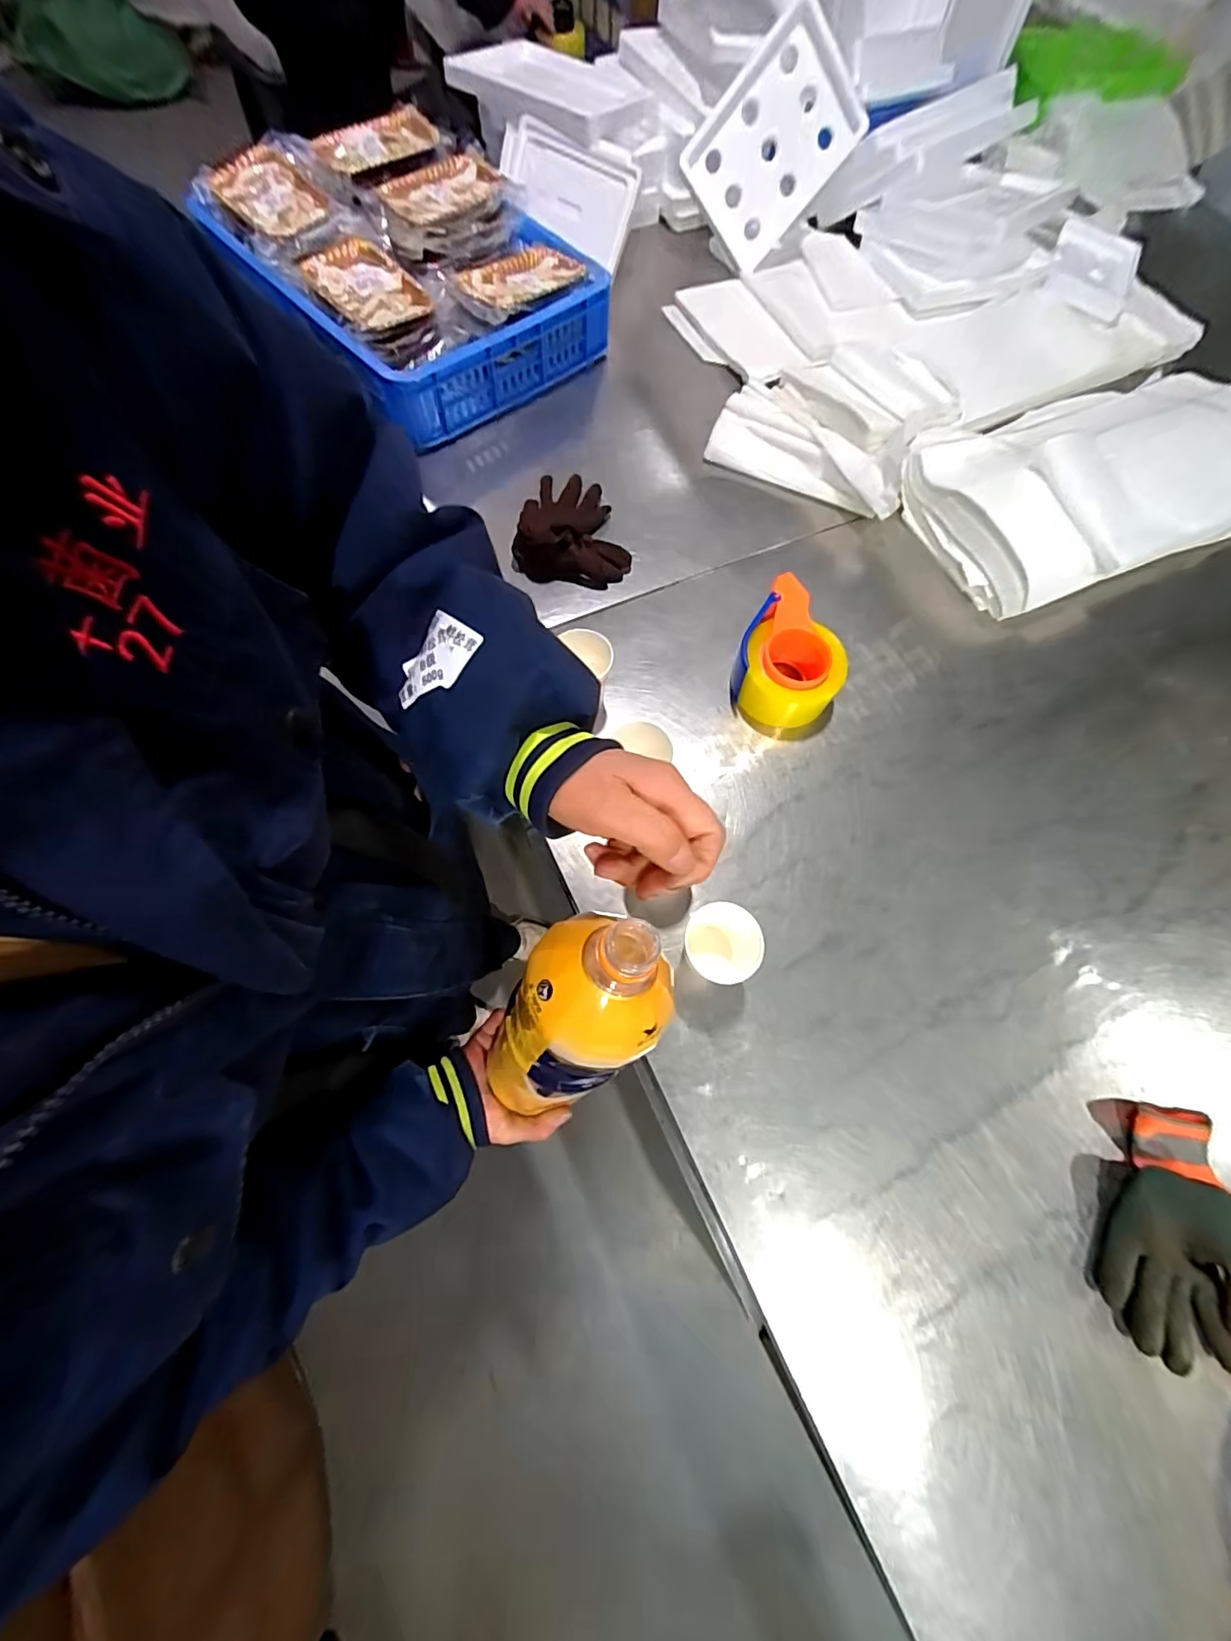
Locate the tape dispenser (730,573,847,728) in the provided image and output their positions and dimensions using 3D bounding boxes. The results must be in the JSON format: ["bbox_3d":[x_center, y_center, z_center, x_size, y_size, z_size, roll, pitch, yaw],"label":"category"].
[{"bbox_3d":[0.216,-0.207,0.668,0.122,0.073,0.170,17,70,4],"label":"tape dispenser"}]

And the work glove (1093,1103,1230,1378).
[{"bbox_3d":[0.498,0.363,0.485,0.104,0.046,0.202,17,70,4],"label":"work glove"}]

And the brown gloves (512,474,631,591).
[{"bbox_3d":[-0.074,-0.407,0.738,0.152,0.059,0.192,-16,71,-8],"label":"brown gloves"}]

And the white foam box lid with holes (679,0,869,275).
[{"bbox_3d":[0.282,-1.213,0.970,0.281,0.219,0.055,-38,42,29],"label":"white foam box lid with holes"}]

